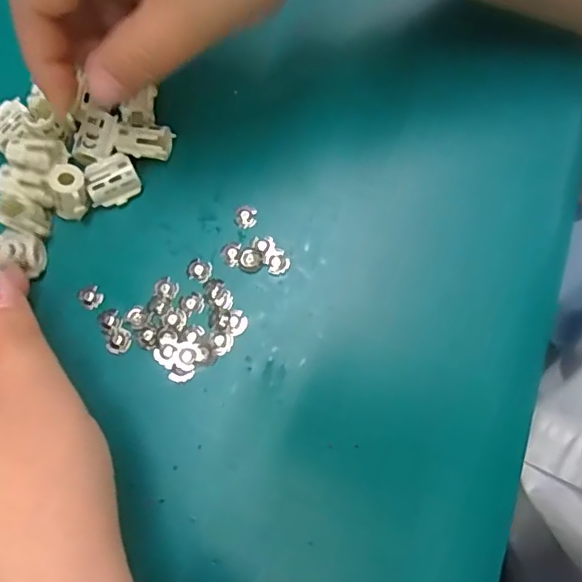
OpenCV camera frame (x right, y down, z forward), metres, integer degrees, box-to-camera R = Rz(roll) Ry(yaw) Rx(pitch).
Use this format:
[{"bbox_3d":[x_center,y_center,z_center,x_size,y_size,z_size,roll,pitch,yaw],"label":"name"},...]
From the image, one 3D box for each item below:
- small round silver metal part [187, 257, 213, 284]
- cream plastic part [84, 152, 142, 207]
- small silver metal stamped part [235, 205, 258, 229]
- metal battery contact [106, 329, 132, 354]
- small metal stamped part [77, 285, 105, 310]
[{"bbox_3d":[-0.039,-0.009,0.237,0.011,0.004,0.010,-1,74,2],"label":"small round silver metal part"},{"bbox_3d":[-0.077,-0.047,0.242,0.021,0.013,0.017,-26,75,-5],"label":"cream plastic part"},{"bbox_3d":[-0.020,-0.032,0.244,0.009,0.004,0.011,-4,74,1],"label":"small silver metal stamped part"},{"bbox_3d":[-0.070,0.020,0.230,0.009,0.004,0.011,22,76,8],"label":"metal battery contact"},{"bbox_3d":[-0.084,0.002,0.234,0.009,0.004,0.010,-39,77,-8],"label":"small metal stamped part"}]

